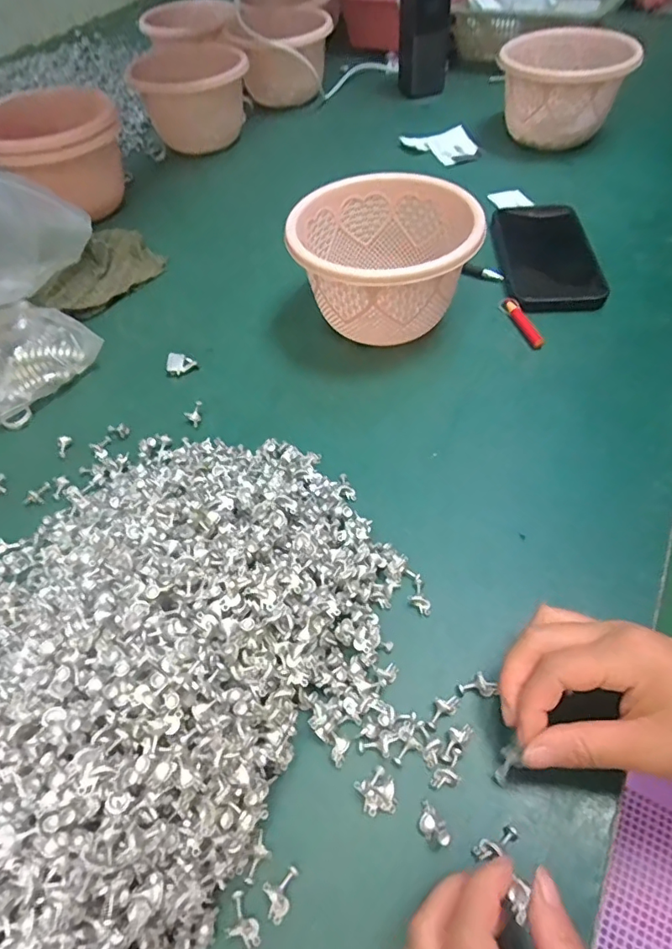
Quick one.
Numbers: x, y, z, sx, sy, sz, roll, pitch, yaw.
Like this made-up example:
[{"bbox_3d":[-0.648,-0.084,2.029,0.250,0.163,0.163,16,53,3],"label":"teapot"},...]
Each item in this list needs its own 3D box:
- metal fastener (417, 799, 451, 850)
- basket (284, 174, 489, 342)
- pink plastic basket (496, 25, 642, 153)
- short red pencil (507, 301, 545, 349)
[{"bbox_3d":[0.043,0.157,0.236,0.011,0.013,0.018,-29,59,-18],"label":"metal fastener"},{"bbox_3d":[0.037,-0.171,0.436,0.139,0.091,0.133,-9,55,-4],"label":"basket"},{"bbox_3d":[0.262,-0.446,0.619,0.144,0.092,0.122,22,58,17],"label":"pink plastic basket"},{"bbox_3d":[0.158,-0.126,0.444,0.009,0.012,0.056,-16,56,-9],"label":"short red pencil"}]

